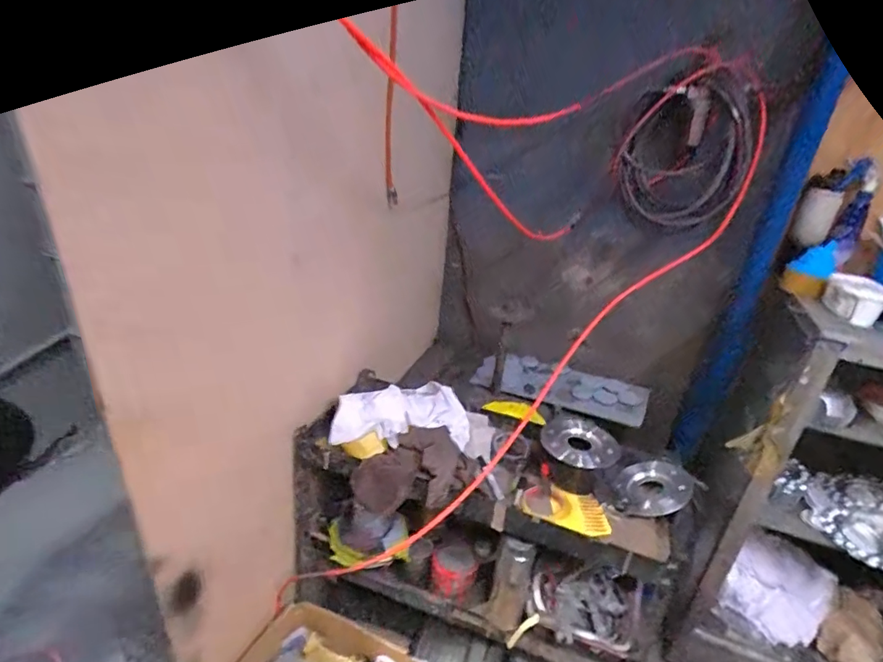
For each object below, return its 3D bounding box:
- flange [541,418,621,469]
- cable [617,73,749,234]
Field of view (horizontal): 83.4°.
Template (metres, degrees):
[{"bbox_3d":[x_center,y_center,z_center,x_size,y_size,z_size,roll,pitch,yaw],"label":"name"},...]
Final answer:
[{"bbox_3d":[0.294,0.242,1.066,0.161,0.048,0.149,-2,32,1],"label":"flange"},{"bbox_3d":[0.628,-0.444,1.300,0.303,0.420,0.106,3,56,22],"label":"cable"}]

